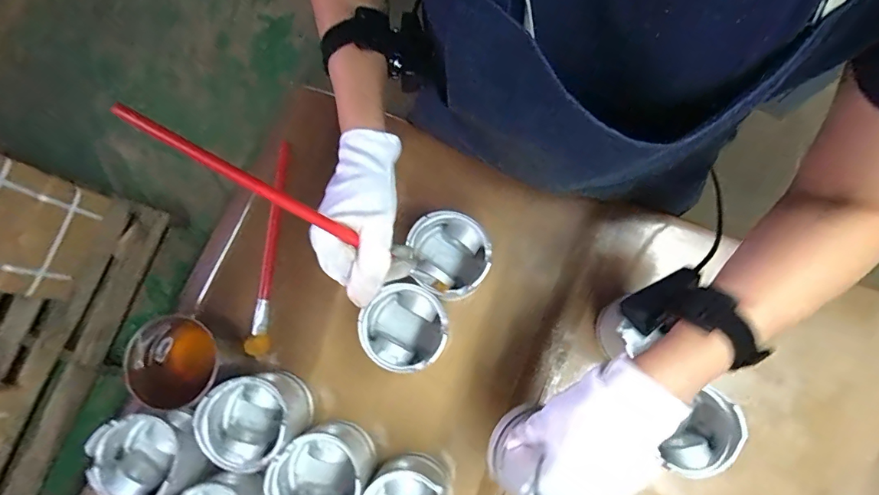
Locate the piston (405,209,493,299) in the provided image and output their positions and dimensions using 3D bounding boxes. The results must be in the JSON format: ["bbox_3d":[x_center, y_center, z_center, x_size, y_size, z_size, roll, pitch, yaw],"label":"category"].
[{"bbox_3d":[0.014,0.007,0.524,0.091,0.094,0.074,34,81,7],"label":"piston"}]

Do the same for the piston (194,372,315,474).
[{"bbox_3d":[-0.197,0.182,0.484,0.089,0.079,0.092,0,79,0],"label":"piston"}]

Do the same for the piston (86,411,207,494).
[{"bbox_3d":[-0.309,0.222,0.475,0.093,0.069,0.087,0,79,0],"label":"piston"}]

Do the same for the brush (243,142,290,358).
[{"bbox_3d":[-0.210,-0.004,0.561,0.025,0.016,0.270,5,79,1],"label":"brush"}]

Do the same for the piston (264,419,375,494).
[{"bbox_3d":[-0.122,0.238,0.472,0.087,0.078,0.095,36,81,7],"label":"piston"}]

